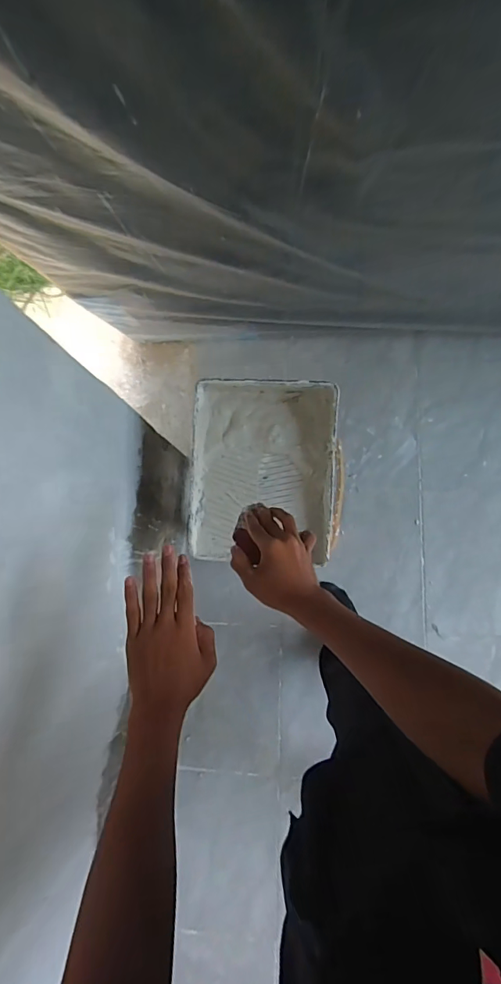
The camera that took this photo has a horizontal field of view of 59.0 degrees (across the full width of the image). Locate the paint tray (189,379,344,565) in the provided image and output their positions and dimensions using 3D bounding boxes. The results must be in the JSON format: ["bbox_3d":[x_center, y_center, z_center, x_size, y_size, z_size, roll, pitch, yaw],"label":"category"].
[{"bbox_3d":[0.026,-0.039,0.871,0.287,0.089,0.345,2,81,7],"label":"paint tray"}]

